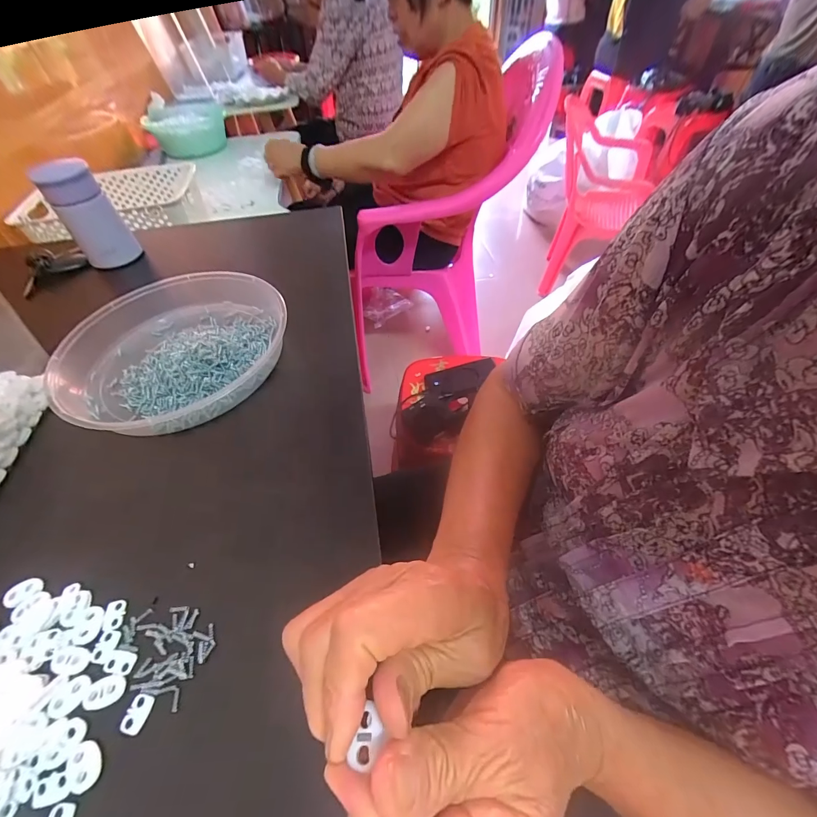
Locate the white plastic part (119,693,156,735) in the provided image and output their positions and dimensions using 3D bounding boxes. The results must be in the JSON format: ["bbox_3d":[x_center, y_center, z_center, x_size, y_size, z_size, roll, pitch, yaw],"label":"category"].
[{"bbox_3d":[-0.162,0.182,0.223,0.013,0.004,0.019,9,51,11],"label":"white plastic part"}]

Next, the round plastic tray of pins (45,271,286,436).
[{"bbox_3d":[-0.274,-0.082,0.413,0.258,0.042,0.231,23,55,20],"label":"round plastic tray of pins"}]

